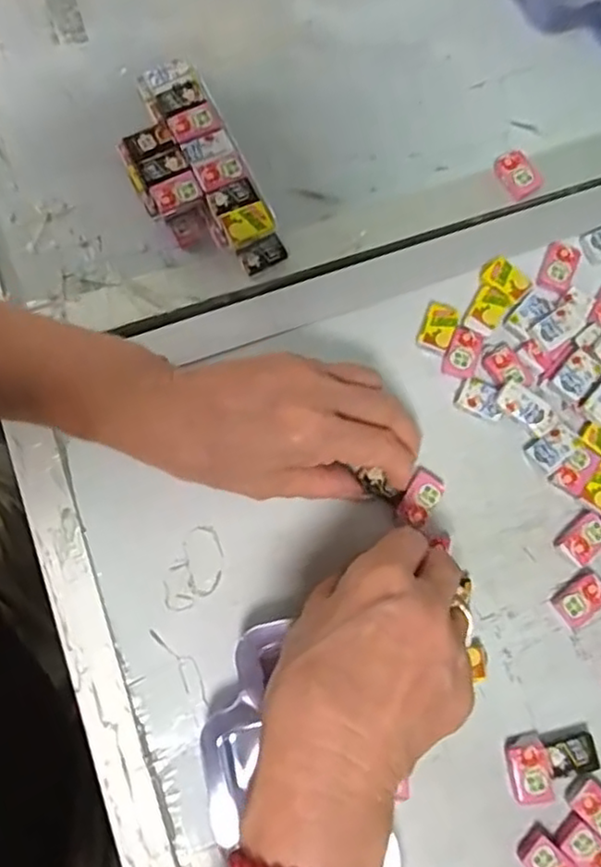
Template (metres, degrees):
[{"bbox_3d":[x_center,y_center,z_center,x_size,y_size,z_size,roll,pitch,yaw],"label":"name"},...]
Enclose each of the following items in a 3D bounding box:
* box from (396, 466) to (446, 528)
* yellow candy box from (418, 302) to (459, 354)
[{"bbox_3d":[0.063,0.034,0.342,0.017,0.006,0.030,32,81,6],"label":"box"},{"bbox_3d":[0.075,-0.058,0.361,0.017,0.007,0.026,20,80,4],"label":"yellow candy box"}]

